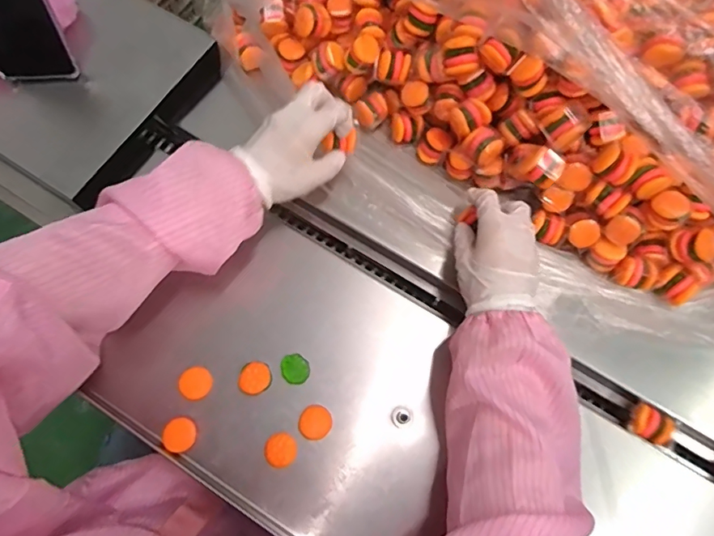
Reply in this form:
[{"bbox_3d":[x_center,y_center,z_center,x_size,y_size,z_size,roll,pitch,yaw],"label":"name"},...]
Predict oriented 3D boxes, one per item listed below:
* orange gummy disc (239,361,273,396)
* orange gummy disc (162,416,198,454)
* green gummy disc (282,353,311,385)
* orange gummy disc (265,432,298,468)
[{"bbox_3d":[-0.091,0.099,0.423,0.029,0.012,0.026,-28,75,-10],"label":"orange gummy disc"},{"bbox_3d":[-0.153,0.144,0.405,0.027,0.004,0.027,6,71,-17],"label":"orange gummy disc"},{"bbox_3d":[-0.056,0.094,0.433,0.025,0.005,0.027,1,72,-2],"label":"green gummy disc"},{"bbox_3d":[-0.066,0.158,0.408,0.027,0.007,0.027,1,72,-2],"label":"orange gummy disc"}]

